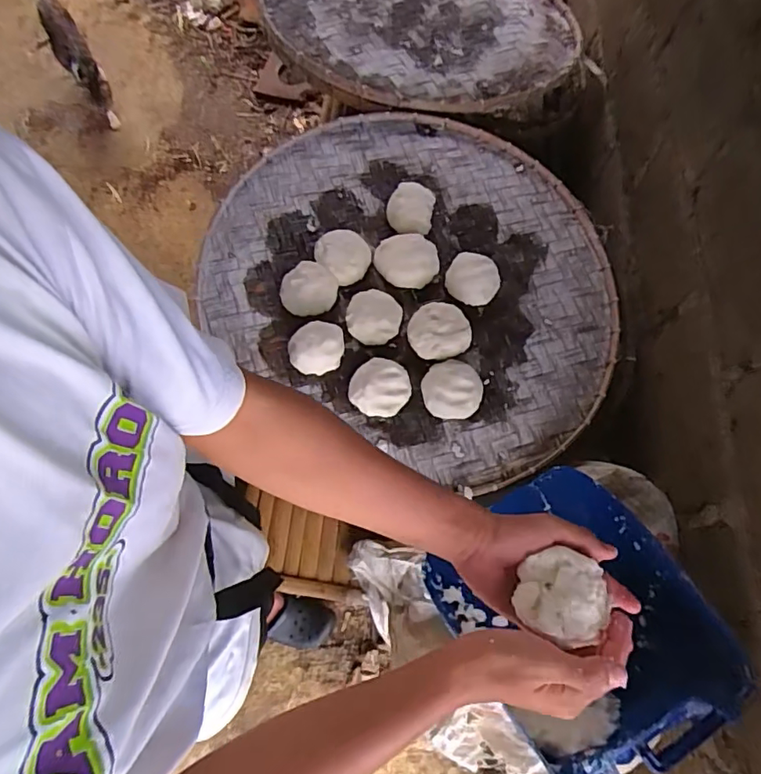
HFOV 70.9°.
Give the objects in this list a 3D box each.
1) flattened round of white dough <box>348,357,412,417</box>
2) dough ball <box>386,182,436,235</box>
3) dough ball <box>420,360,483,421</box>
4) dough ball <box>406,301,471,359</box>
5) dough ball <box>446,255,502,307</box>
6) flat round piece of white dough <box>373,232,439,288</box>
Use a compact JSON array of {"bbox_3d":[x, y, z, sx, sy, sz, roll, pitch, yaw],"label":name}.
[{"bbox_3d":[0.000,-0.004,0.845,0.094,0.041,0.097,0,70,-1],"label":"flattened round of white dough"},{"bbox_3d":[0.055,-0.331,0.977,0.084,0.038,0.100,9,70,2],"label":"dough ball"},{"bbox_3d":[0.116,0.003,0.863,0.095,0.058,0.093,0,70,-1],"label":"dough ball"},{"bbox_3d":[0.095,-0.094,0.892,0.099,0.049,0.099,0,70,-1],"label":"dough ball"},{"bbox_3d":[0.164,-0.189,0.944,0.091,0.042,0.087,0,70,-1],"label":"dough ball"},{"bbox_3d":[0.046,-0.225,0.933,0.114,0.038,0.095,9,70,2],"label":"flat round piece of white dough"}]

